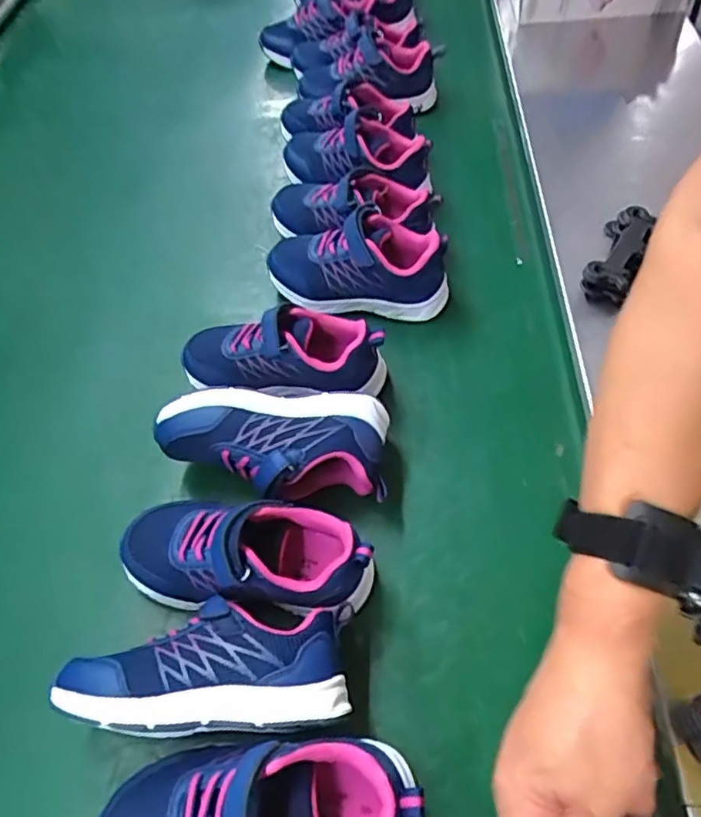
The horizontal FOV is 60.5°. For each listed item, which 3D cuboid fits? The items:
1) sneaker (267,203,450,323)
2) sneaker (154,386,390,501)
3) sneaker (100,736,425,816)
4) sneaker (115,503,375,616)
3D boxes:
[{"bbox_3d":[0.005,-0.132,0.557,0.170,0.076,0.079,6,57,8],"label":"sneaker"},{"bbox_3d":[-0.058,0.035,0.440,0.166,0.076,0.075,2,52,4],"label":"sneaker"},{"bbox_3d":[-0.049,0.213,0.319,0.169,0.074,0.069,-7,56,0],"label":"sneaker"},{"bbox_3d":[-0.069,0.098,0.396,0.167,0.078,0.066,6,57,8],"label":"sneaker"}]

